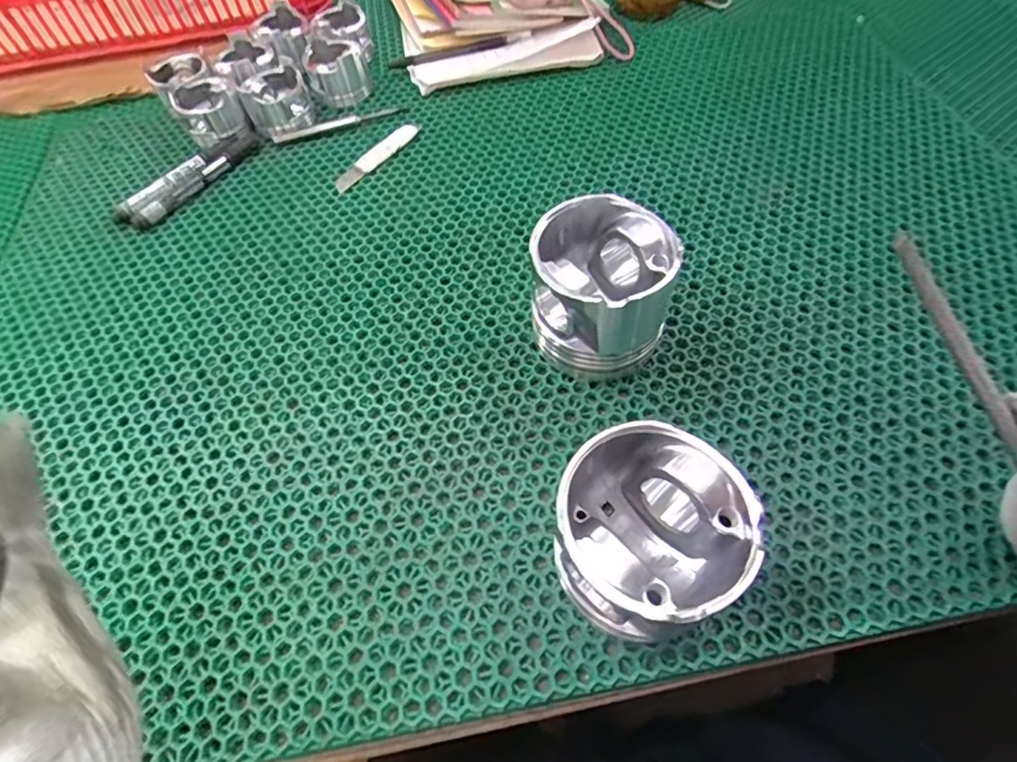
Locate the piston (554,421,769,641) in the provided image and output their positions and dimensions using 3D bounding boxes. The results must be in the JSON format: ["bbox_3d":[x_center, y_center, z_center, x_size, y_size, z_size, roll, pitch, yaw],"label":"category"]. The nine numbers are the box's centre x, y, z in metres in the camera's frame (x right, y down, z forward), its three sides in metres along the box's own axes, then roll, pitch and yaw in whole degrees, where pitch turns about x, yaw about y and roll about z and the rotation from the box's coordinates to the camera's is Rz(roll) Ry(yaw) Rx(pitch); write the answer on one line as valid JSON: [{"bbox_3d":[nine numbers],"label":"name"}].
[{"bbox_3d":[0.072,0.085,0.294,0.093,0.089,0.096,-7,58,0],"label":"piston"}]

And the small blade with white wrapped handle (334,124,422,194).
[{"bbox_3d":[-0.132,-0.226,0.549,0.023,0.006,0.109,32,66,22],"label":"small blade with white wrapped handle"}]

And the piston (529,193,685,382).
[{"bbox_3d":[0.065,-0.062,0.381,0.084,0.097,0.089,-2,58,3],"label":"piston"}]

